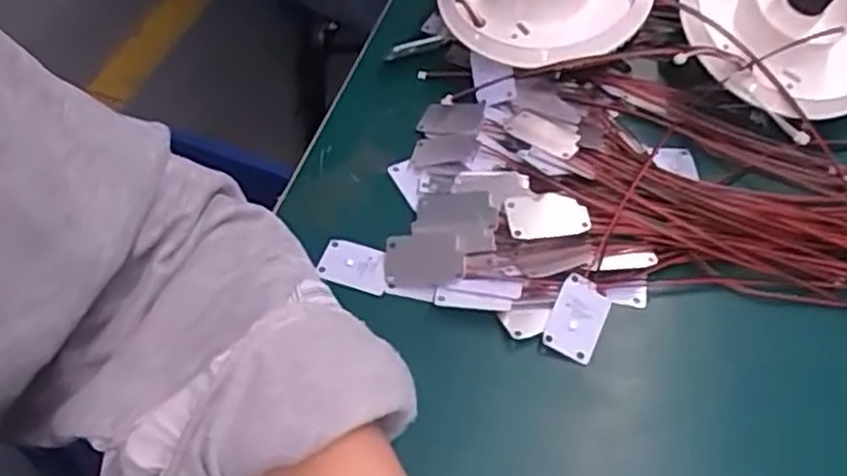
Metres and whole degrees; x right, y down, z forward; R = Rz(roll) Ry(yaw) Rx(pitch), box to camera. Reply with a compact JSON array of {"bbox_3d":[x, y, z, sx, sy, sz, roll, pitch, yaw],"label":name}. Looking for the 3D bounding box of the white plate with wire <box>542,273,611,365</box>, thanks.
[{"bbox_3d":[0.073,0.038,0.358,0.025,0.004,0.039,31,63,-2],"label":"white plate with wire"}]

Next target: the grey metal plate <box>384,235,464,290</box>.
[{"bbox_3d":[0.000,0.011,0.367,0.039,0.004,0.027,-3,74,16],"label":"grey metal plate"}]

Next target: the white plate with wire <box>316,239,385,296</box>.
[{"bbox_3d":[-0.035,0.014,0.376,0.037,0.004,0.023,16,73,14],"label":"white plate with wire"}]

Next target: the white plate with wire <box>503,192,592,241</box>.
[{"bbox_3d":[0.061,-0.011,0.378,0.039,0.005,0.026,-8,54,-10],"label":"white plate with wire"}]

